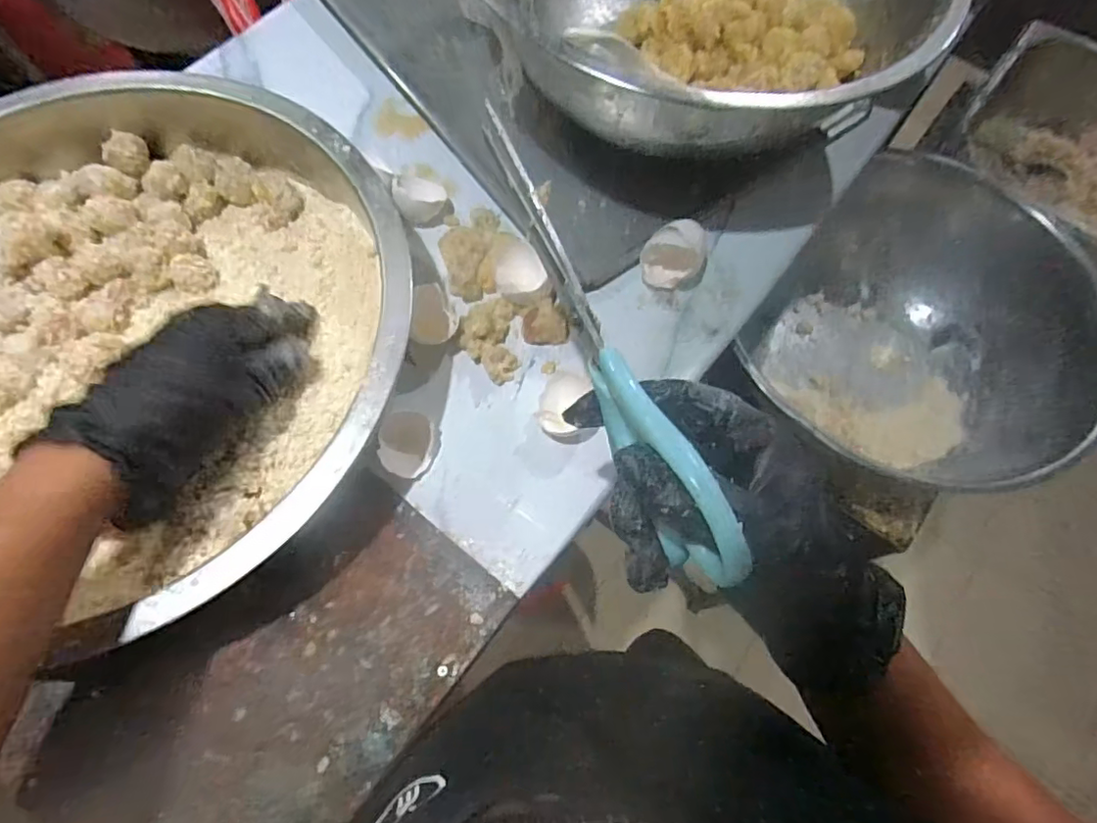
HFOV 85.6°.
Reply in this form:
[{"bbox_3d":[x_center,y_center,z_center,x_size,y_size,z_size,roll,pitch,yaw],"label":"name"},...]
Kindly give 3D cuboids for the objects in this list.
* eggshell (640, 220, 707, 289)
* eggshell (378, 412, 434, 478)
[{"bbox_3d":[0.093,-0.113,0.427,0.043,0.041,0.038,26,70,8],"label":"eggshell"},{"bbox_3d":[-0.092,0.021,0.381,0.032,0.019,0.038,12,69,3],"label":"eggshell"}]

